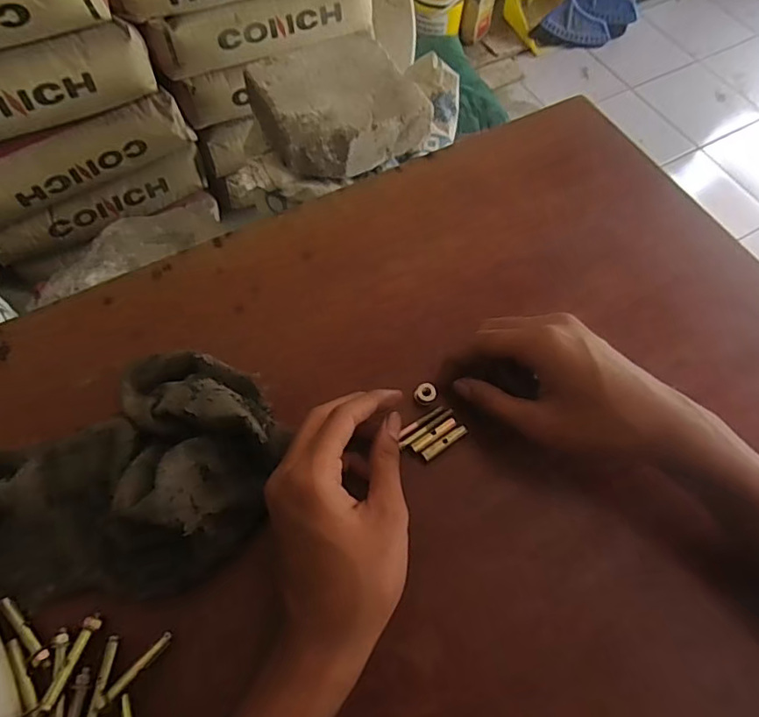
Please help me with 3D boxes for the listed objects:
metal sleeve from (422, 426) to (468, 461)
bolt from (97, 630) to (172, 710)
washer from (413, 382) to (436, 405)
[{"bbox_3d":[0.045,0.057,0.354,0.036,0.004,0.007,-32,70,-17],"label":"metal sleeve"},{"bbox_3d":[-0.132,0.168,0.283,0.007,0.009,0.044,39,68,15],"label":"bolt"},{"bbox_3d":[0.032,0.025,0.366,0.014,0.006,0.016,21,65,7],"label":"washer"}]

